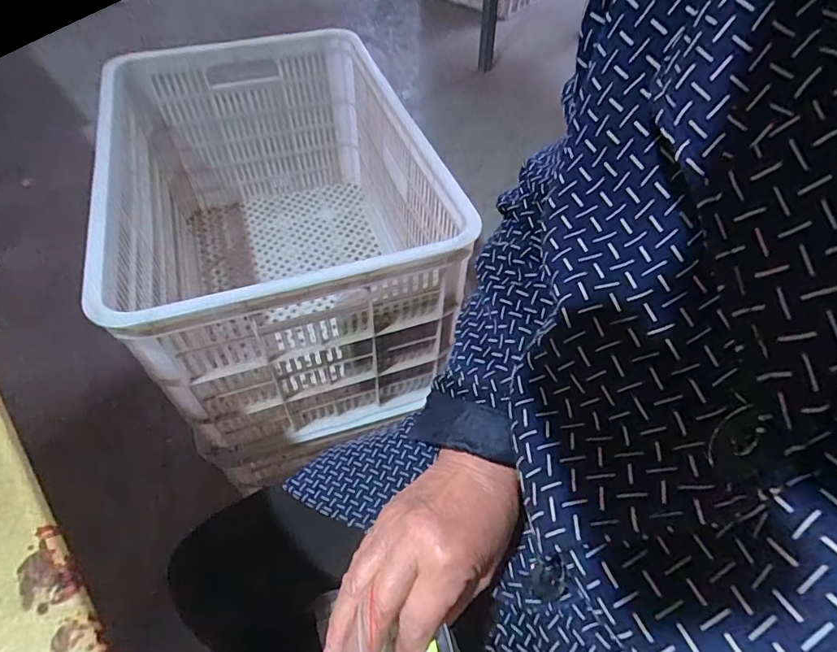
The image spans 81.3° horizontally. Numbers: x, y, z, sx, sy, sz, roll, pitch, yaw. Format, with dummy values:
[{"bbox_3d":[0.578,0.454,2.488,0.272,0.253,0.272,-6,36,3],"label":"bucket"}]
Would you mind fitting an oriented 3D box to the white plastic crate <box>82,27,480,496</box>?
[{"bbox_3d":[-0.223,-0.166,0.817,0.414,0.348,0.637,-14,53,-12],"label":"white plastic crate"}]

